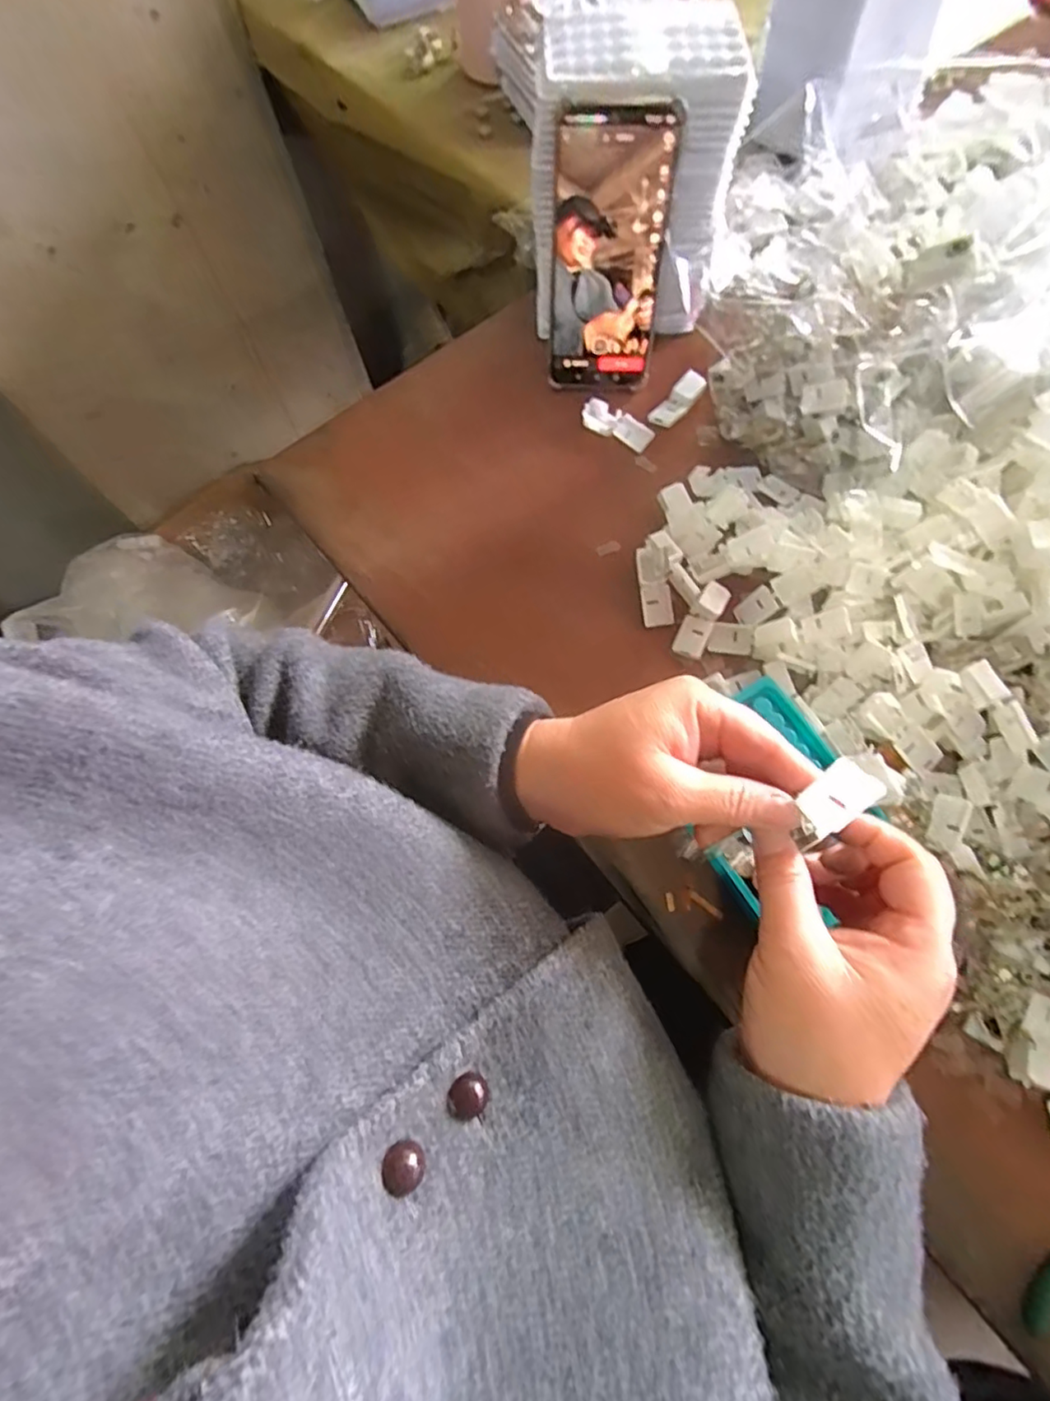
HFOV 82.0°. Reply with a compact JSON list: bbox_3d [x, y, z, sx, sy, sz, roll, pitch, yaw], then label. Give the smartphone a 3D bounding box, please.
[{"bbox_3d":[0.058,-0.300,0.419,0.074,0.160,0.007,2,52,0],"label":"smartphone"}]

